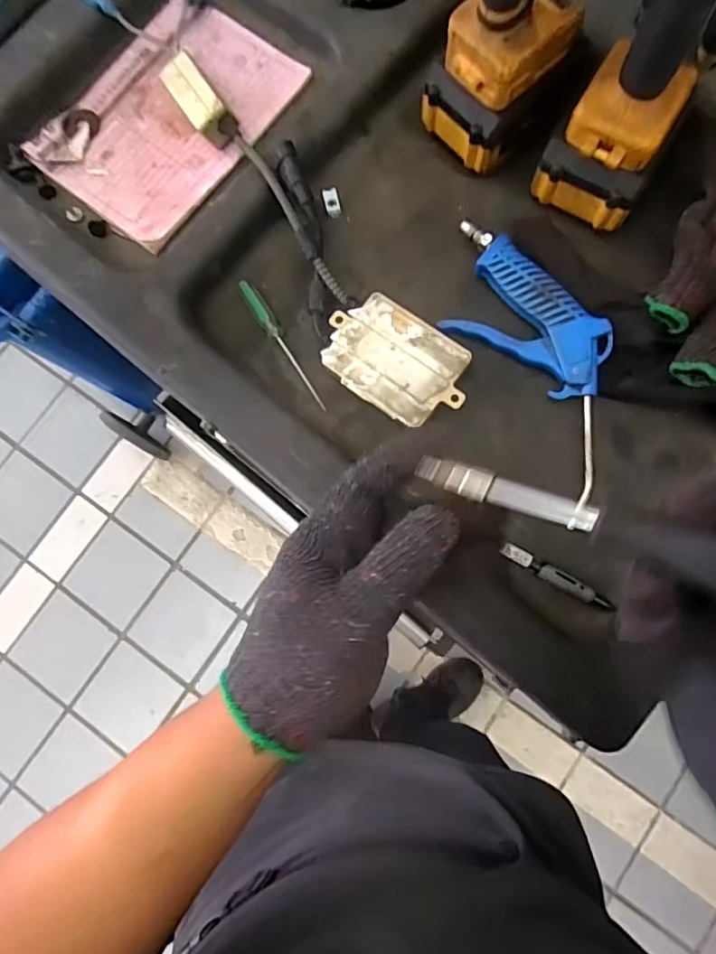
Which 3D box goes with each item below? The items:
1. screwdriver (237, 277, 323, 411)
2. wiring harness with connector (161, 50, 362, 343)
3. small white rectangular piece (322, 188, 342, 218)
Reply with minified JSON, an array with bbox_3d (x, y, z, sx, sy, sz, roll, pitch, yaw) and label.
[{"bbox_3d":[-0.059,-0.102,0.422,0.009,0.009,0.119,-31,81,-3],"label":"screwdriver"},{"bbox_3d":[-0.073,-0.229,0.423,0.054,0.037,0.244,-30,81,-3],"label":"wiring harness with connector"},{"bbox_3d":[-0.021,-0.225,0.447,0.012,0.005,0.024,-14,81,-1],"label":"small white rectangular piece"}]

